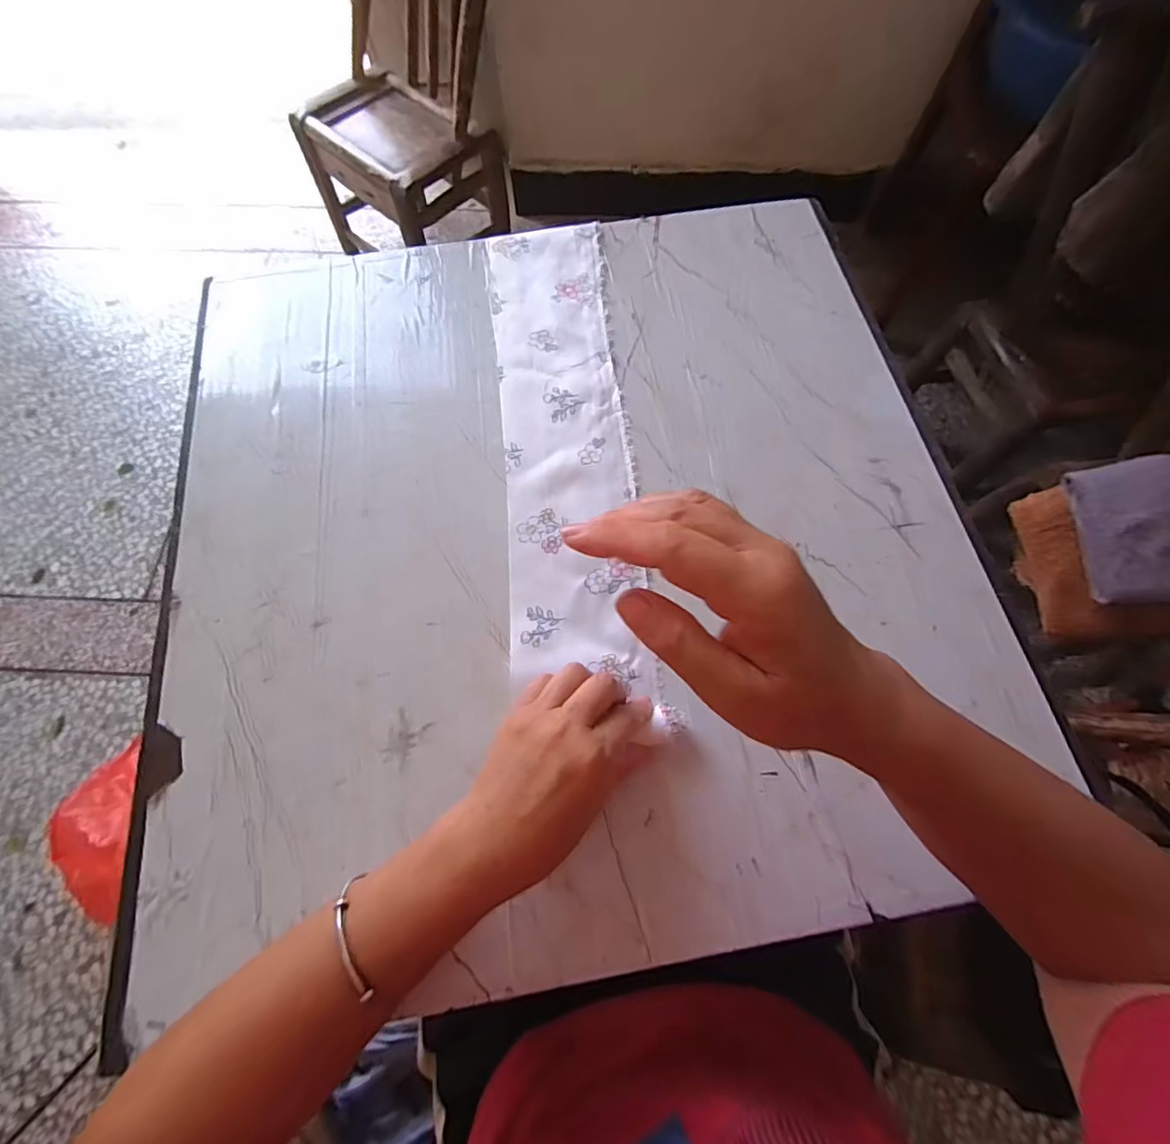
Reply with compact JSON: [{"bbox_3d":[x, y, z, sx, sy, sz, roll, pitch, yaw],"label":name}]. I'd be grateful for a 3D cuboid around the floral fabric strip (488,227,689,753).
[{"bbox_3d":[-0.015,-0.110,0.439,0.106,0.006,0.466,-6,69,-1],"label":"floral fabric strip"}]

